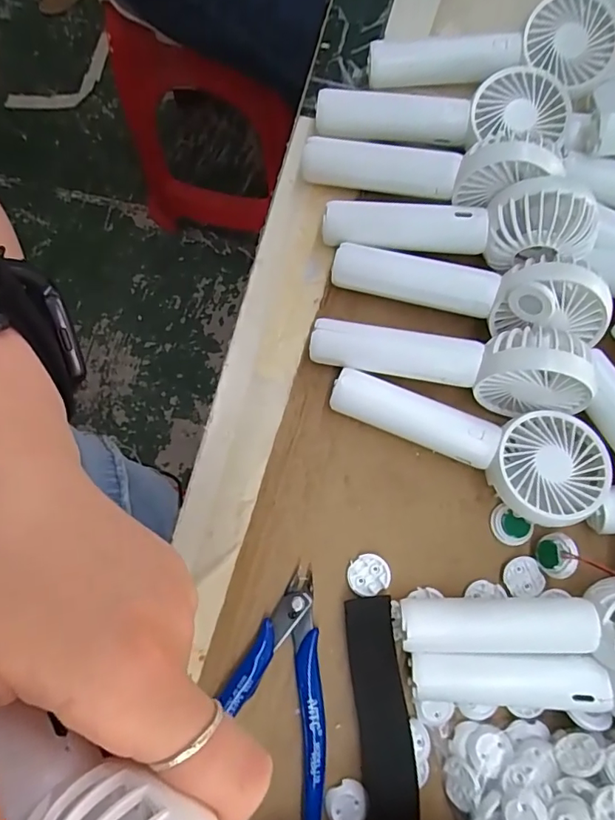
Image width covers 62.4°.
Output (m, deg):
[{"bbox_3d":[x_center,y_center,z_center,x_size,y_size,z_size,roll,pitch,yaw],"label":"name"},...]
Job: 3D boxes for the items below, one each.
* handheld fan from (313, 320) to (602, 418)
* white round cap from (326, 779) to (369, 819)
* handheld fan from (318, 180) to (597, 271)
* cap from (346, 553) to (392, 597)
[{"bbox_3d":[0.073,-0.028,0.266,0.140,0.054,0.038,10,80,3],"label":"handheld fan"},{"bbox_3d":[0.020,0.196,0.251,0.020,0.004,0.019,0,80,1],"label":"white round cap"},{"bbox_3d":[0.079,-0.099,0.278,0.138,0.053,0.034,6,80,2],"label":"handheld fan"},{"bbox_3d":[0.033,0.088,0.270,0.022,0.004,0.021,-13,80,-2],"label":"cap"}]

